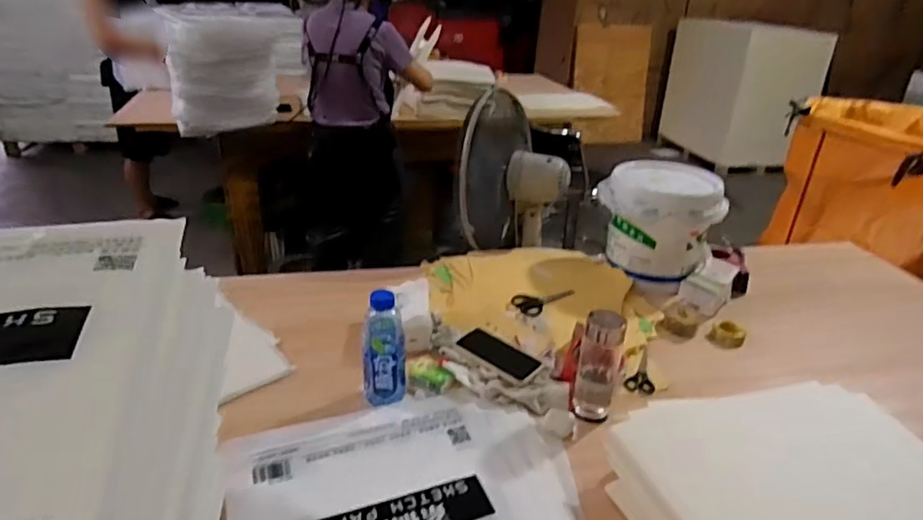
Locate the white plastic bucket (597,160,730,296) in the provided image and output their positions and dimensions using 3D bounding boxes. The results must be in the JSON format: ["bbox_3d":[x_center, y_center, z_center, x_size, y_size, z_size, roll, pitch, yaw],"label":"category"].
[{"bbox_3d":[0.449,-0.085,1.361,0.215,0.227,0.227,-17,34,-32],"label":"white plastic bucket"}]

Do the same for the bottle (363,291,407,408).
[{"bbox_3d":[-0.125,0.140,0.949,0.068,0.174,0.059,-5,29,-14],"label":"bottle"}]

